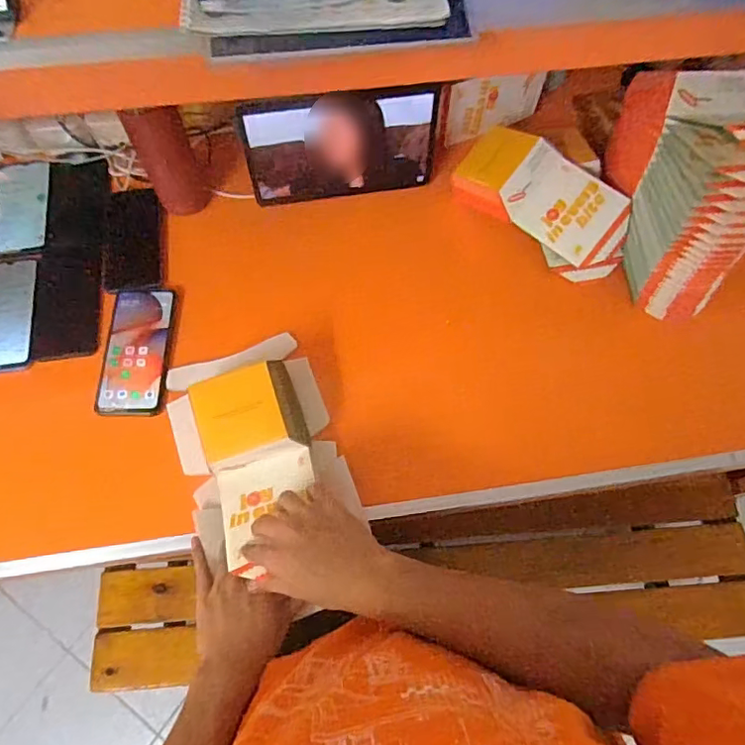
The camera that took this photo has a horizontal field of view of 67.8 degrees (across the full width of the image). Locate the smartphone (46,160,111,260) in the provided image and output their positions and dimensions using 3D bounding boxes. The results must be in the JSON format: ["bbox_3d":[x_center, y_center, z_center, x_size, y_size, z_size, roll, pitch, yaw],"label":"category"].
[{"bbox_3d":[-0.411,-0.228,0.772,0.083,0.010,0.144,-4,79,-3],"label":"smartphone"}]

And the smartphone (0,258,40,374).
[{"bbox_3d":[-0.473,-0.075,0.718,0.072,0.014,0.157,-4,72,-5],"label":"smartphone"}]

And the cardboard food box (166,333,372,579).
[{"bbox_3d":[-0.125,0.076,0.603,0.163,0.093,0.264,-19,69,-9],"label":"cardboard food box"}]

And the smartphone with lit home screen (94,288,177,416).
[{"bbox_3d":[-0.292,-0.029,0.691,0.078,0.016,0.167,0,67,-1],"label":"smartphone with lit home screen"}]

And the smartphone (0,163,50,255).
[{"bbox_3d":[-0.488,-0.227,0.766,0.075,0.012,0.143,-6,67,-4],"label":"smartphone"}]

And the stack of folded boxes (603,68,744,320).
[{"bbox_3d":[0.380,-0.239,0.675,0.107,0.209,0.259,-4,67,-3],"label":"stack of folded boxes"}]

